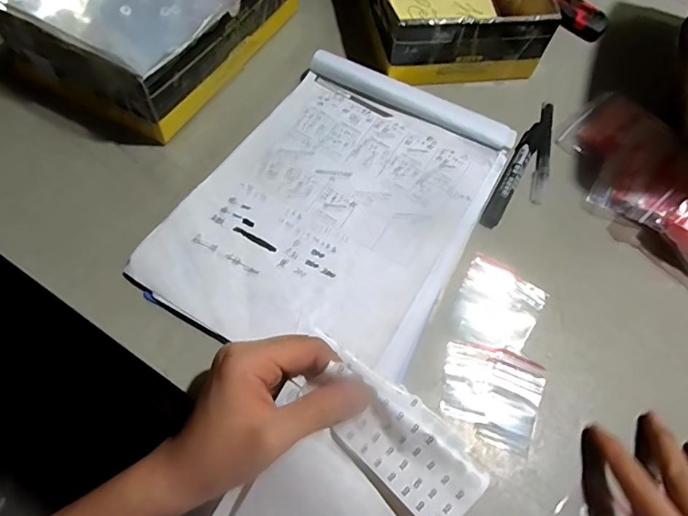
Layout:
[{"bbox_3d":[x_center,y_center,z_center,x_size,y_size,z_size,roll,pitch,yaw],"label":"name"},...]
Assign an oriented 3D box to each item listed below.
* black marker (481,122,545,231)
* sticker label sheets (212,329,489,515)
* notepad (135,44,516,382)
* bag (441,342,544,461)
[{"bbox_3d":[0.167,-0.086,0.456,0.017,0.012,0.146,29,64,10],"label":"black marker"},{"bbox_3d":[-0.005,0.165,0.307,0.135,0.022,0.181,30,96,6],"label":"sticker label sheets"},{"bbox_3d":[-0.001,-0.050,0.416,0.228,0.021,0.302,27,63,10],"label":"notepad"},{"bbox_3d":[0.113,0.103,0.360,0.075,0.009,0.071,21,62,6],"label":"bag"}]

